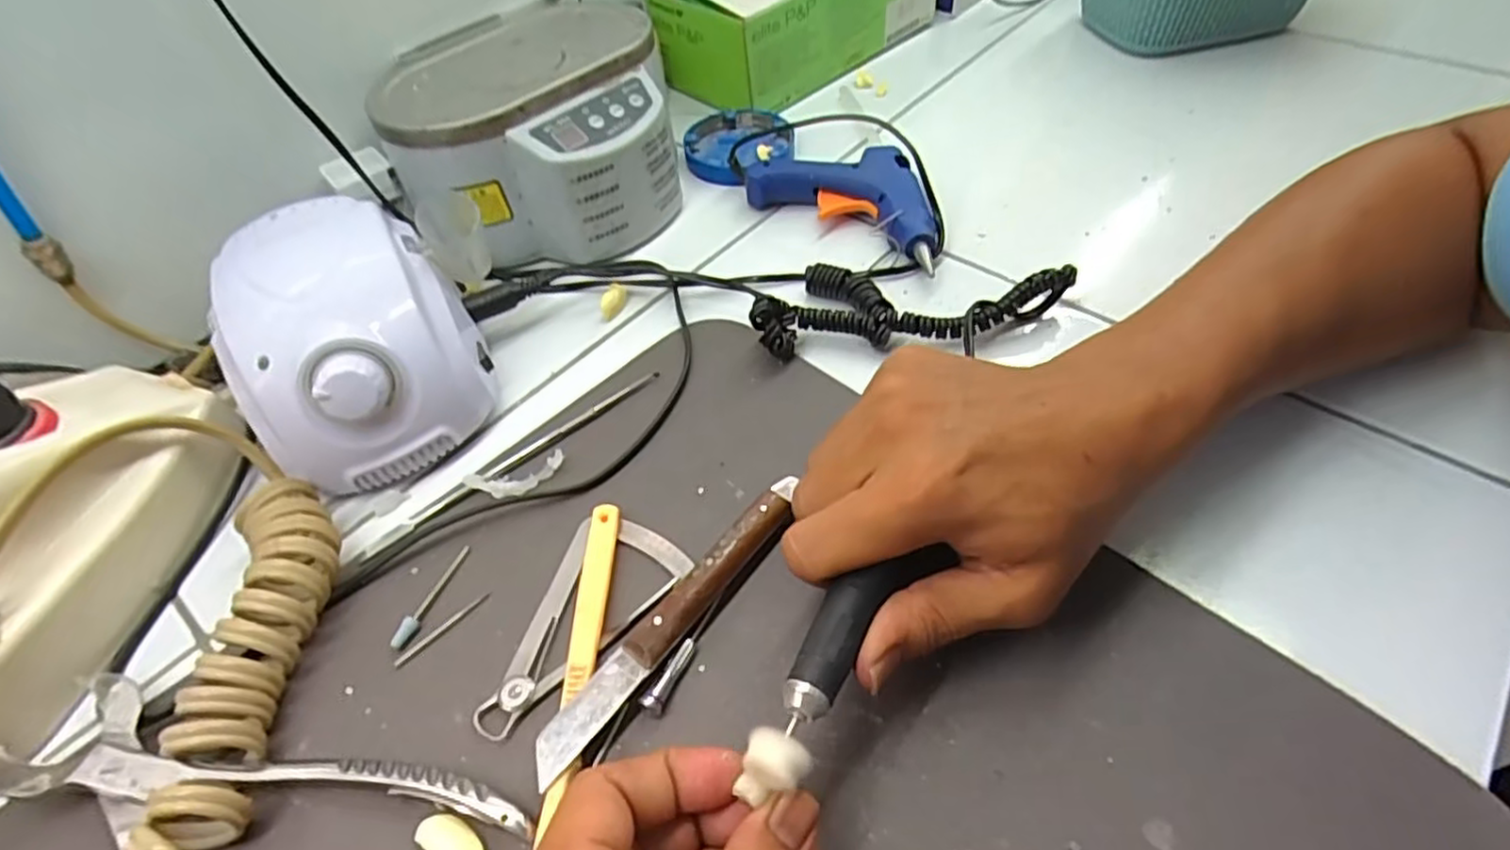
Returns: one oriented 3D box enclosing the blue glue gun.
[{"bbox_3d":[0.070,-0.148,0.450,0.130,0.026,0.083,27,58,24],"label":"blue glue gun"}]

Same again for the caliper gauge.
[{"bbox_3d":[-0.065,0.080,0.286,0.053,0.005,0.098,11,53,14],"label":"caliper gauge"}]

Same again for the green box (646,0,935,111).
[{"bbox_3d":[0.041,-0.349,0.576,0.109,0.089,0.247,35,62,28],"label":"green box"}]

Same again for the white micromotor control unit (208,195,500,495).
[{"bbox_3d":[-0.198,-0.046,0.356,0.101,0.075,0.138,-26,53,-15],"label":"white micromotor control unit"}]

